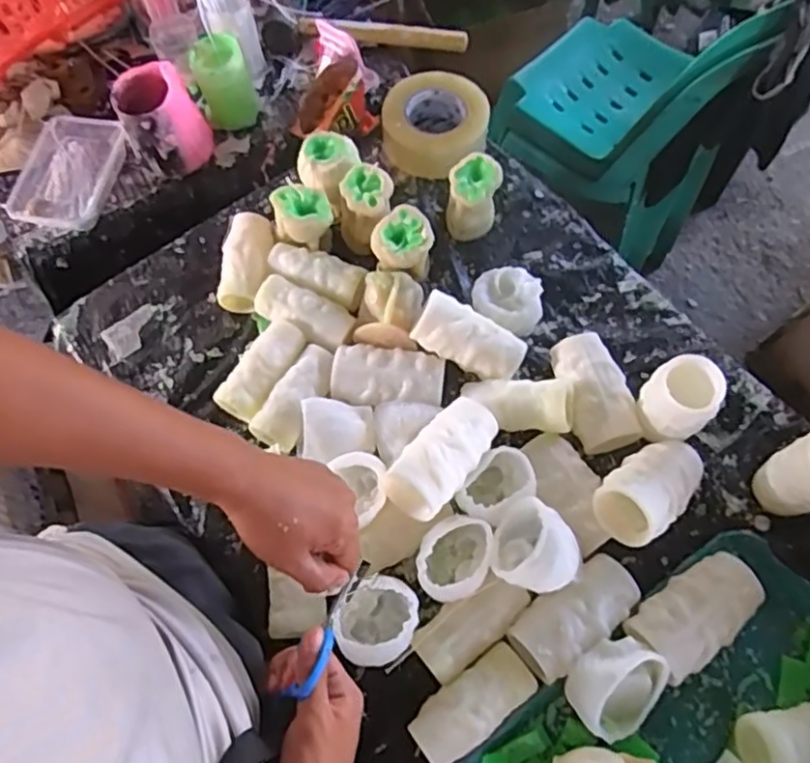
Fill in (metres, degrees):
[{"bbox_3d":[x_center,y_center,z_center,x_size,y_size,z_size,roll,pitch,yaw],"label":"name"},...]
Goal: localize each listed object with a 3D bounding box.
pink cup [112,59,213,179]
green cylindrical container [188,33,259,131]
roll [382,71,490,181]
[{"bbox_3d":[-0.298,-0.323,0.829,0.094,0.106,0.078,-23,66,-7],"label":"pink cup"},{"bbox_3d":[-0.237,-0.389,0.865,0.066,0.099,0.068,-1,65,2],"label":"green cylindrical container"},{"bbox_3d":[0.040,-0.328,0.854,0.129,0.056,0.121,-1,65,2],"label":"roll"}]

